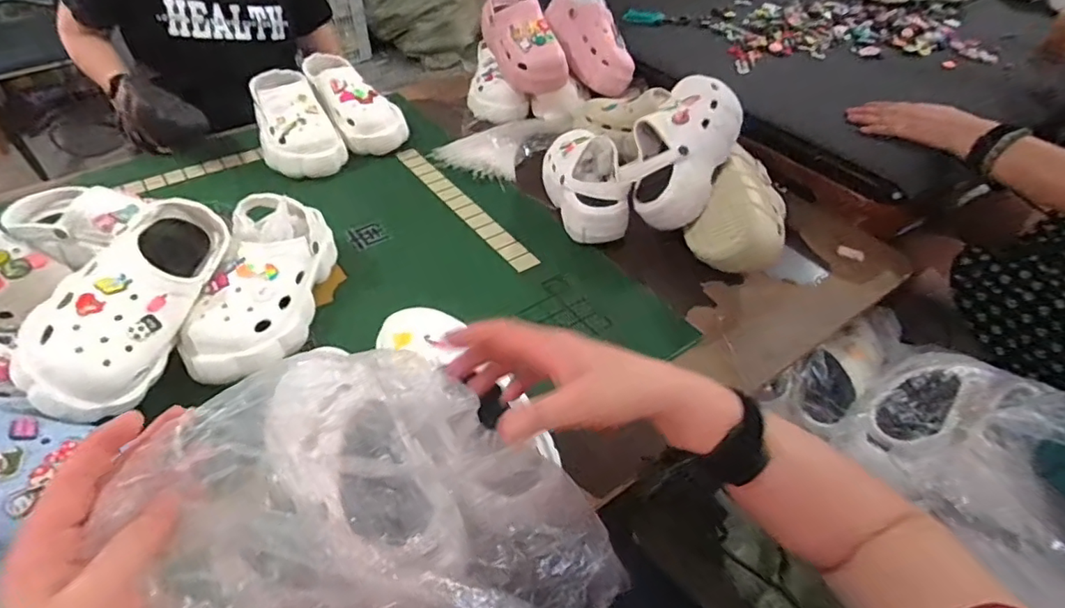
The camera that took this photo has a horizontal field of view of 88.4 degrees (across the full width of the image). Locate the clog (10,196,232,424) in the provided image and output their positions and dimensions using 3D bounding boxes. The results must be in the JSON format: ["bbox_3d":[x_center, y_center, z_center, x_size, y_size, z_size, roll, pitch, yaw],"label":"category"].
[{"bbox_3d":[-0.417,-0.006,0.580,0.111,0.096,0.257,11,47,10],"label":"clog"}]

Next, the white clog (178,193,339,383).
[{"bbox_3d":[-0.317,-0.029,0.649,0.104,0.099,0.254,6,46,6],"label":"white clog"}]

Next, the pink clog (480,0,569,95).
[{"bbox_3d":[-0.028,-0.525,1.053,0.100,0.102,0.268,-18,67,-17],"label":"pink clog"}]

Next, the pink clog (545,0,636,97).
[{"bbox_3d":[0.117,-0.530,1.094,0.096,0.087,0.245,-24,76,-22],"label":"pink clog"}]

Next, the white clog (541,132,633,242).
[{"bbox_3d":[0.080,-0.202,0.859,0.102,0.092,0.239,-7,46,-7],"label":"white clog"}]

